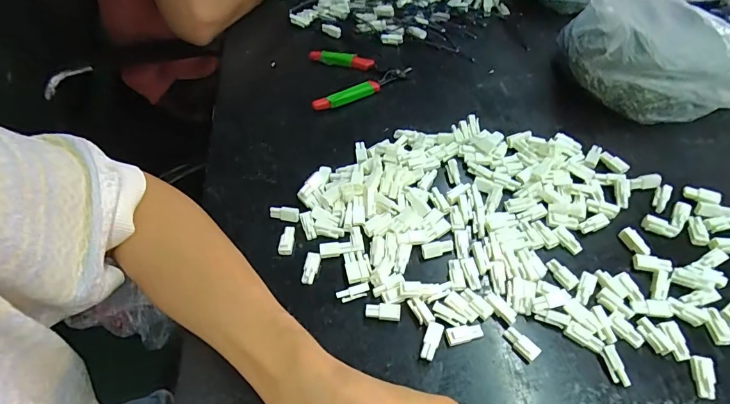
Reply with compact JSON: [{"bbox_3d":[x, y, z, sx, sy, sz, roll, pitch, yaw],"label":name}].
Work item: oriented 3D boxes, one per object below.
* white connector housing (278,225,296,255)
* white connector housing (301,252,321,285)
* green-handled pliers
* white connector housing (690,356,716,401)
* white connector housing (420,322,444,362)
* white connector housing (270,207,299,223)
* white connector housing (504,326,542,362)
[{"bbox_3d":[-0.064,0.031,0.349,0.009,0.009,0.026,4,53,7],"label":"white connector housing"},{"bbox_3d":[-0.043,0.052,0.332,0.010,0.009,0.025,6,54,8],"label":"white connector housing"},{"bbox_3d":[-0.005,-0.142,0.466,0.107,0.013,0.092,-6,53,-1],"label":"green-handled pliers"},{"bbox_3d":[0.220,0.114,0.271,0.011,0.008,0.026,8,54,9],"label":"white connector housing"},{"bbox_3d":[0.046,0.097,0.291,0.010,0.010,0.026,18,56,16],"label":"white connector housing"},{"bbox_3d":[-0.070,0.011,0.365,0.027,0.008,0.011,9,54,10],"label":"white connector housing"},{"bbox_3d":[0.109,0.098,0.290,0.012,0.007,0.025,-34,58,-20],"label":"white connector housing"}]

